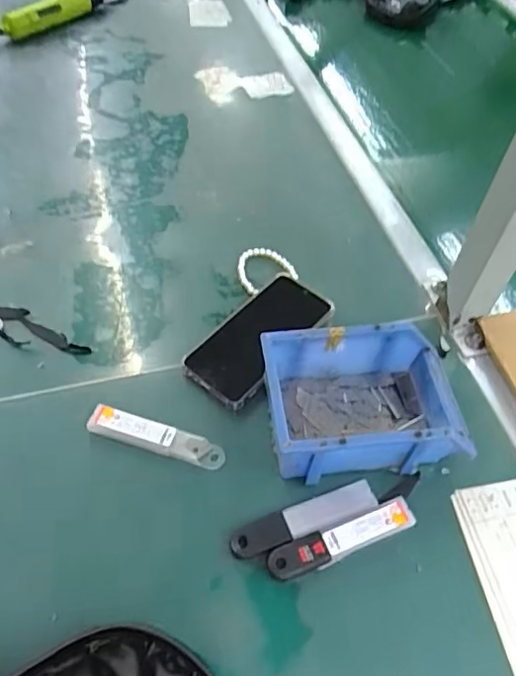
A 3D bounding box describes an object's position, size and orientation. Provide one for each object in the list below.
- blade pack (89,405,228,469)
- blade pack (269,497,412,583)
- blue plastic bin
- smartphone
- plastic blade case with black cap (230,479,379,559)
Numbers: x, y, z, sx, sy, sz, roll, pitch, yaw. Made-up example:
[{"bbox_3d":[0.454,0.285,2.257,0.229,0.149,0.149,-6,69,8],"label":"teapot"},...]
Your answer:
[{"bbox_3d":[-0.092,0.090,0.503,0.125,0.012,0.025,15,55,8],"label":"blade pack"},{"bbox_3d":[0.070,0.165,0.454,0.128,0.009,0.027,-17,57,-14],"label":"blade pack"},{"bbox_3d":[0.097,0.056,0.500,0.174,0.075,0.115,-6,54,-6],"label":"blue plastic bin"},{"bbox_3d":[0.002,-0.007,0.569,0.078,0.016,0.163,34,59,23],"label":"smartphone"},{"bbox_3d":[0.039,0.151,0.464,0.126,0.007,0.027,-16,56,-14],"label":"plastic blade case with black cap"}]

